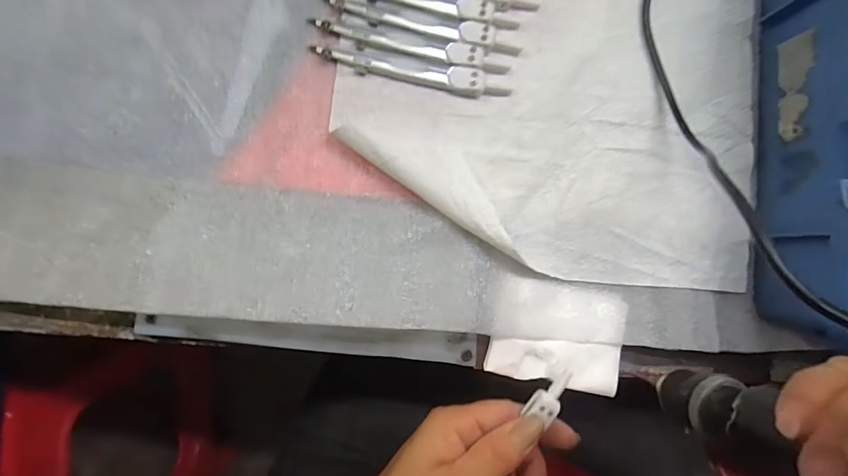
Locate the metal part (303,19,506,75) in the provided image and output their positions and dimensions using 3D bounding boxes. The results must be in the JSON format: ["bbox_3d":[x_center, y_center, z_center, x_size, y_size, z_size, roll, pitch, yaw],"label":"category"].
[{"bbox_3d":[-0.008,-0.124,0.268,0.128,0.007,0.015,10,86,-5],"label":"metal part"}]

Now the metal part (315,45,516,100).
[{"bbox_3d":[-0.007,-0.106,0.267,0.126,0.006,0.016,7,86,-5],"label":"metal part"}]

